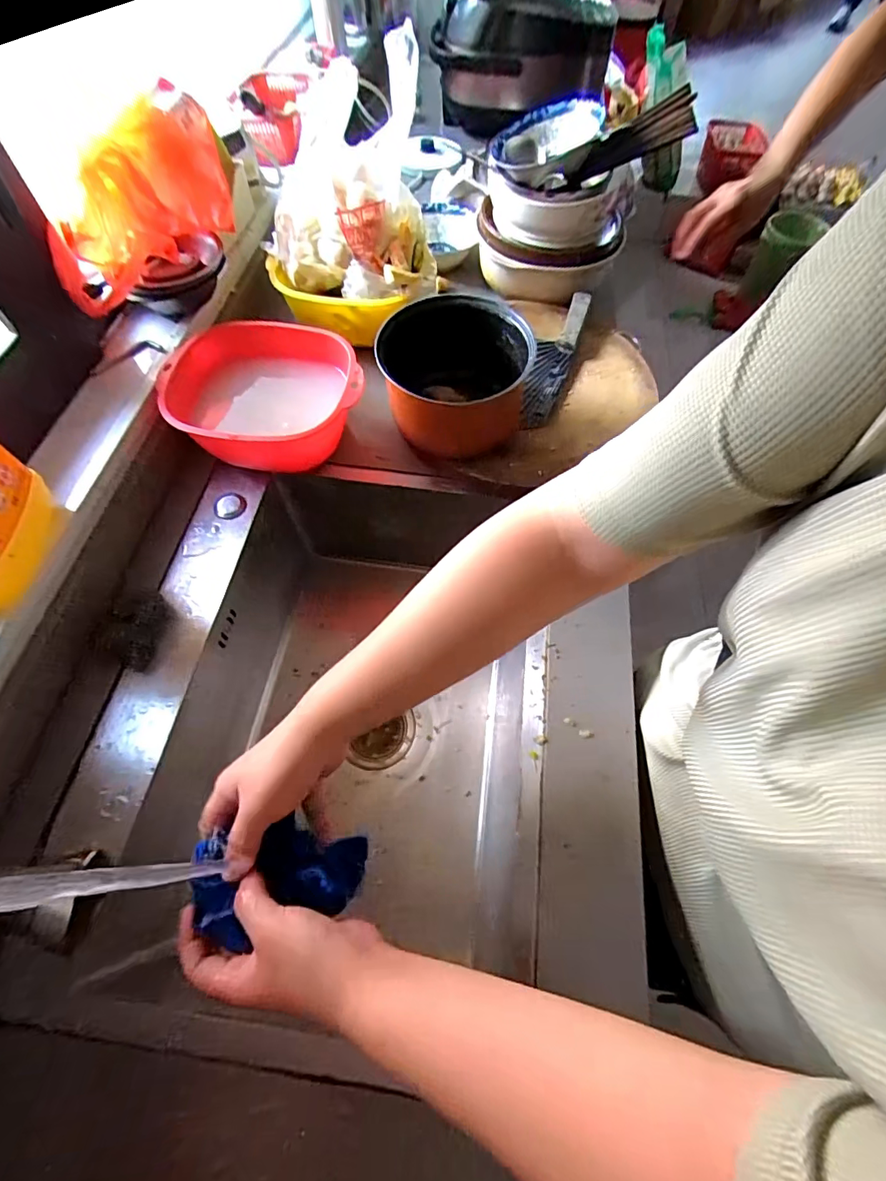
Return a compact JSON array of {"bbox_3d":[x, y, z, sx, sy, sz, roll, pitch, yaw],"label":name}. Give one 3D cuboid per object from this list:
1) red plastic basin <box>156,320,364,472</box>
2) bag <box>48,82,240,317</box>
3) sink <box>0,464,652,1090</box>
[{"bbox_3d":[-0.222,-0.238,0.633,0.225,0.116,0.225,0,63,0],"label":"red plastic basin"},{"bbox_3d":[-0.359,-0.455,0.569,0.106,0.110,0.280,12,64,6],"label":"bag"},{"bbox_3d":[-0.067,0.150,0.584,0.540,0.222,0.586,6,63,3],"label":"sink"}]

